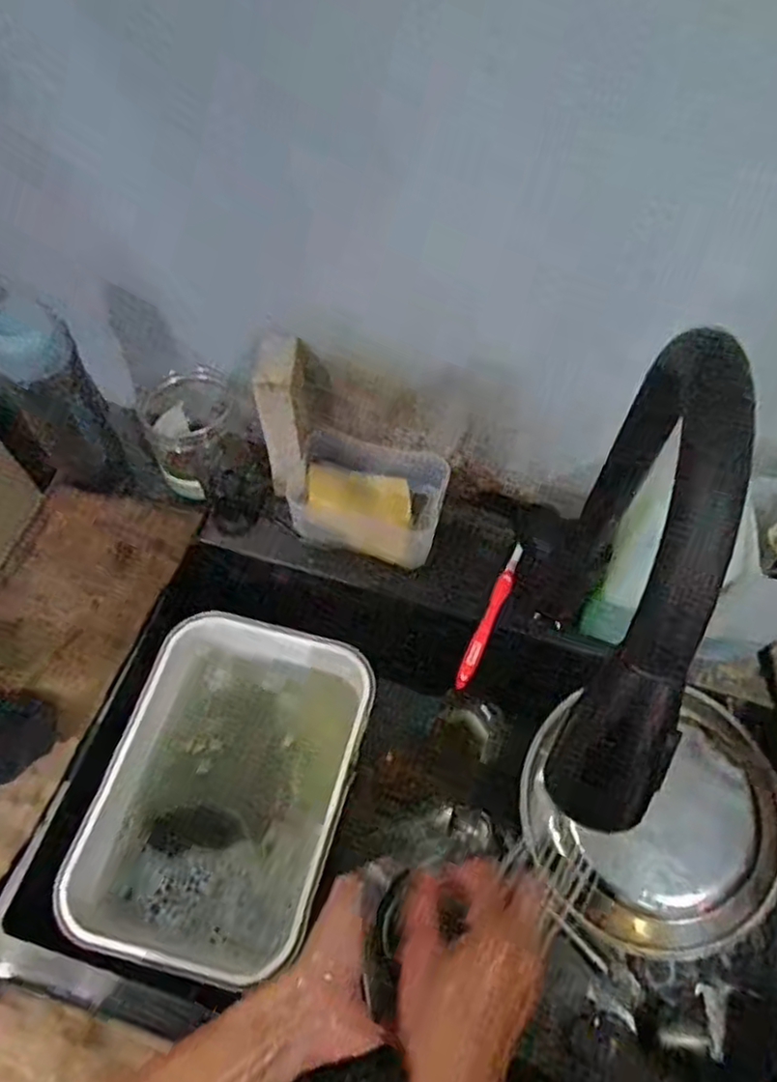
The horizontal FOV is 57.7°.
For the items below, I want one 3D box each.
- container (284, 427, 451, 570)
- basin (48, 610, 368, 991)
[{"bbox_3d":[-0.018,-0.039,0.671,0.135,0.078,0.082,10,61,3],"label":"container"},{"bbox_3d":[-0.139,0.212,0.622,0.195,0.076,0.289,17,61,7],"label":"basin"}]

